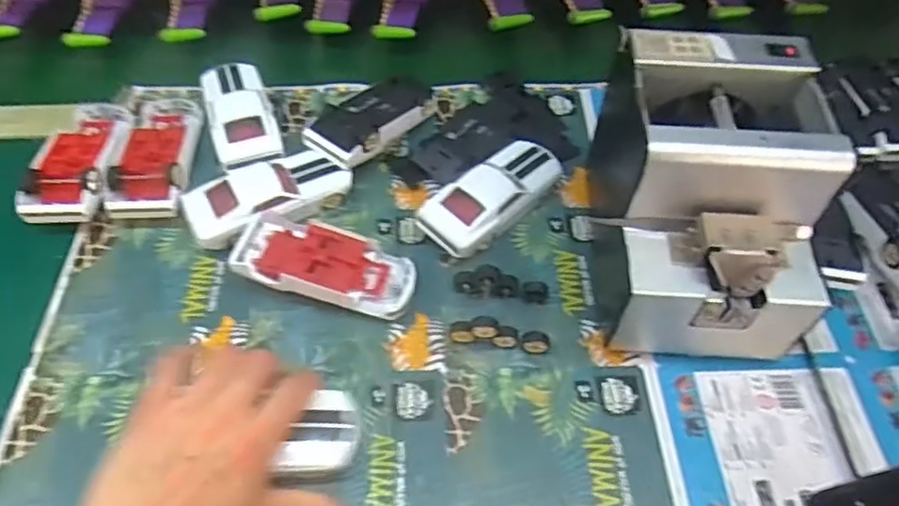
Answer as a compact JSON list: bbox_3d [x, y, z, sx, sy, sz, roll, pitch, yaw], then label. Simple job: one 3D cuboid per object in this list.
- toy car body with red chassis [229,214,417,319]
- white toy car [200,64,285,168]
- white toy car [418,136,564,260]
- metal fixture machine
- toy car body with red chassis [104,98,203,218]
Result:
[{"bbox_3d":[-0.089,0.012,0.464,0.125,0.031,0.053,13,56,7],"label":"toy car body with red chassis"},{"bbox_3d":[-0.185,-0.124,0.560,0.054,0.034,0.128,-17,58,-13],"label":"white toy car"},{"bbox_3d":[0.036,-0.047,0.509,0.051,0.035,0.131,38,63,22],"label":"white toy car"},{"bbox_3d":[0.172,-0.039,0.440,0.136,0.146,0.190,9,56,4],"label":"metal fixture machine"},{"bbox_3d":[-0.243,-0.084,0.530,0.058,0.033,0.135,-1,56,-3],"label":"toy car body with red chassis"}]

